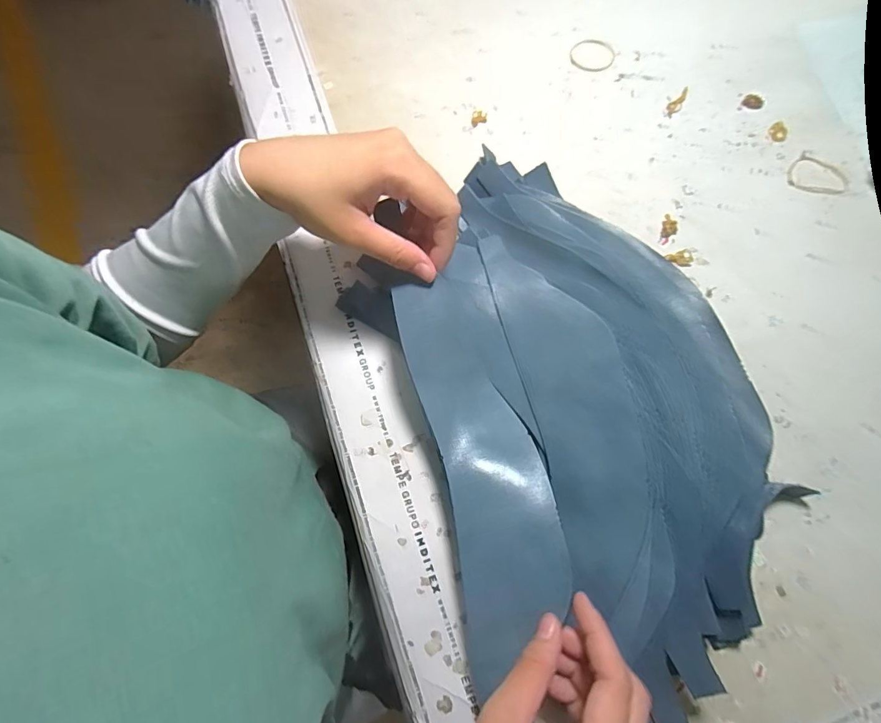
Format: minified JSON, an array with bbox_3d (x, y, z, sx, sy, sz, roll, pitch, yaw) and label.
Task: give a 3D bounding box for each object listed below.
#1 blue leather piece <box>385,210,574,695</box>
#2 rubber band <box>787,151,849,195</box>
[{"bbox_3d":[0.025,0.051,0.289,0.071,0.048,0.279,-10,80,-3],"label":"blue leather piece"},{"bbox_3d":[0.314,-0.151,0.373,0.048,0.004,0.036,31,77,8],"label":"rubber band"}]

